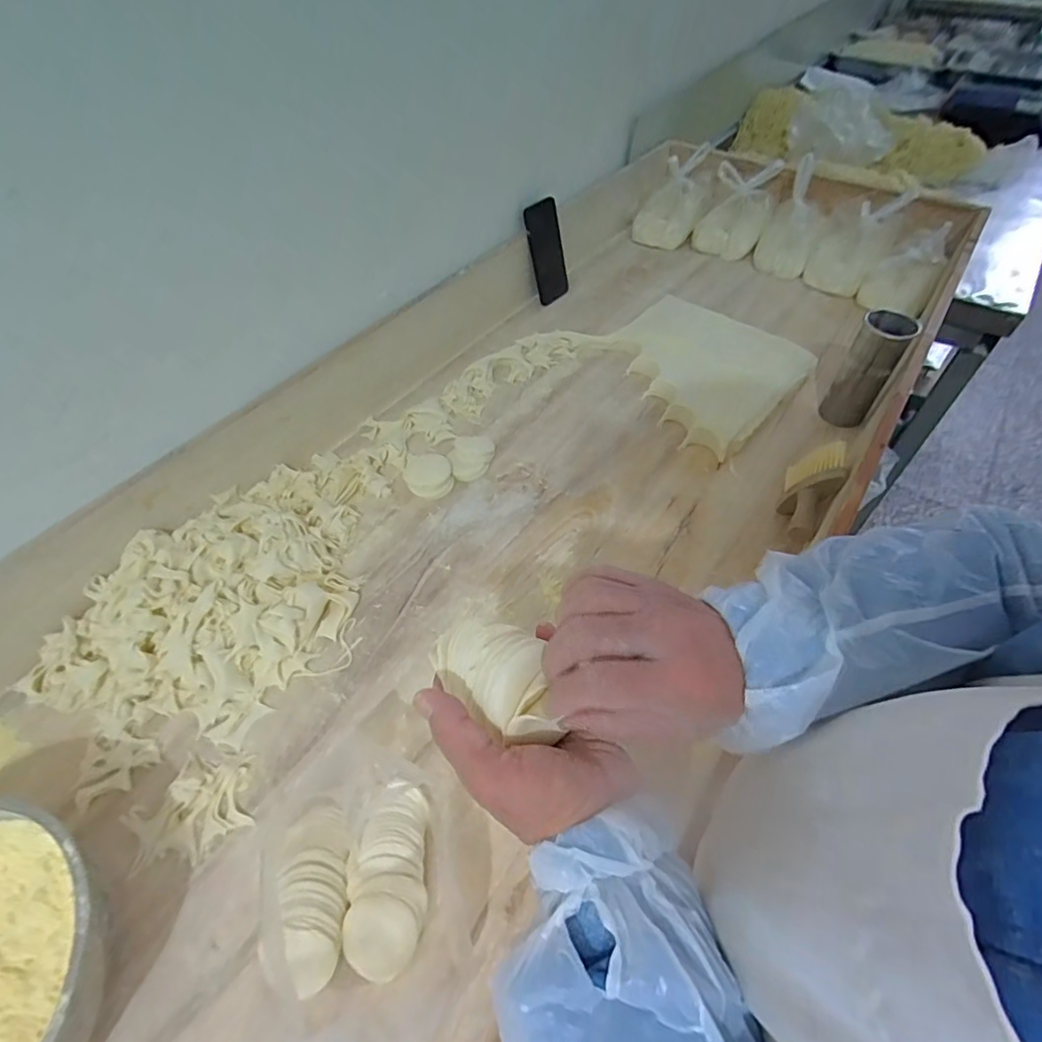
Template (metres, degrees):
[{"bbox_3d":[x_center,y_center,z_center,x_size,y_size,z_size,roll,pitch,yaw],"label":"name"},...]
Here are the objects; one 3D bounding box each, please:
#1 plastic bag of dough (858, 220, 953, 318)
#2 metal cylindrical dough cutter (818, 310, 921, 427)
[{"bbox_3d":[0.688,-0.441,0.963,0.108,0.107,0.126,33,62,19],"label":"plastic bag of dough"},{"bbox_3d":[0.484,-0.208,0.764,0.069,0.171,0.067,-1,52,1],"label":"metal cylindrical dough cutter"}]

